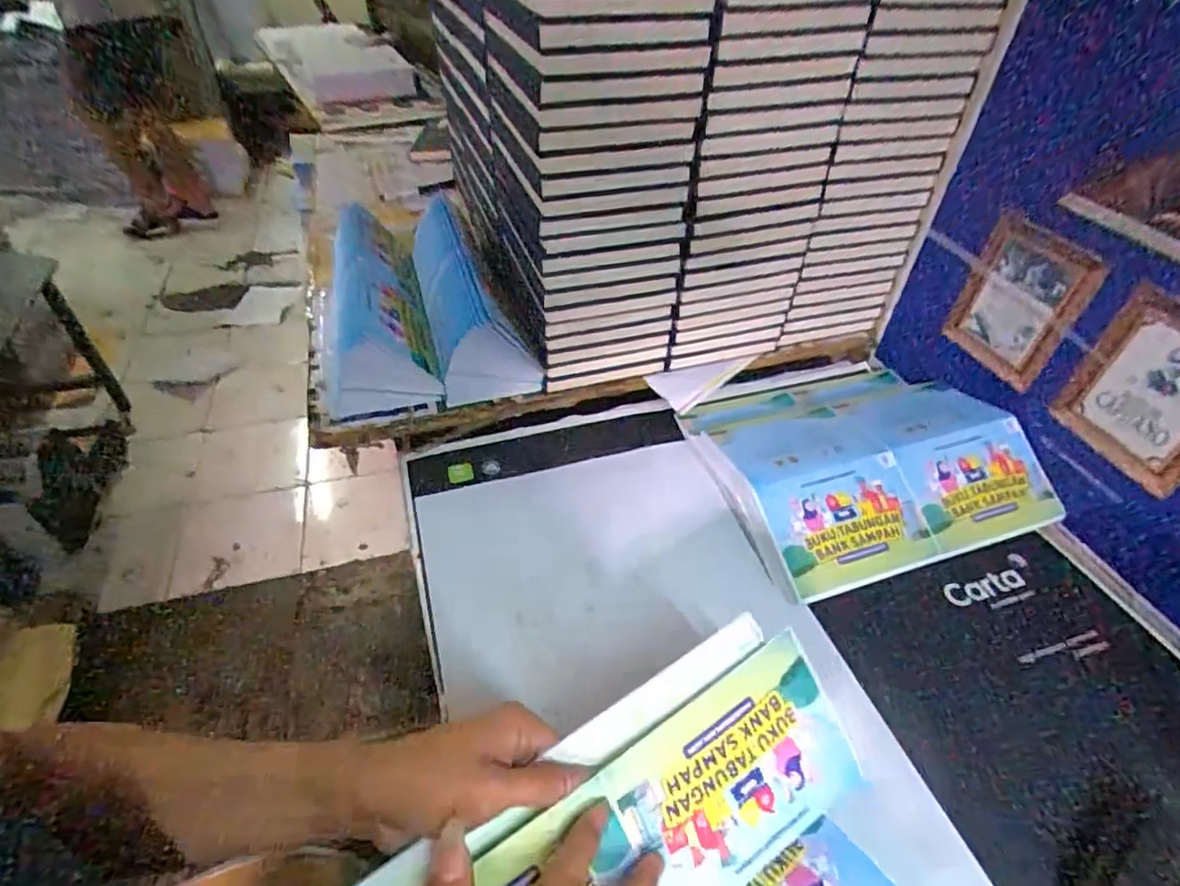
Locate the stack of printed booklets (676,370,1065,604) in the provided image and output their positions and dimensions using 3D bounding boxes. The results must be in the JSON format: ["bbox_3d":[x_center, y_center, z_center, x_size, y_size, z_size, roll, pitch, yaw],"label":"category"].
[{"bbox_3d":[0.285,0.005,0.654,0.329,0.060,0.279,-13,45,-16],"label":"stack of printed booklets"}]

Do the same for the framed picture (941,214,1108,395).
[{"bbox_3d":[0.447,-0.148,0.638,0.018,0.144,0.127,-6,44,-8],"label":"framed picture"}]

